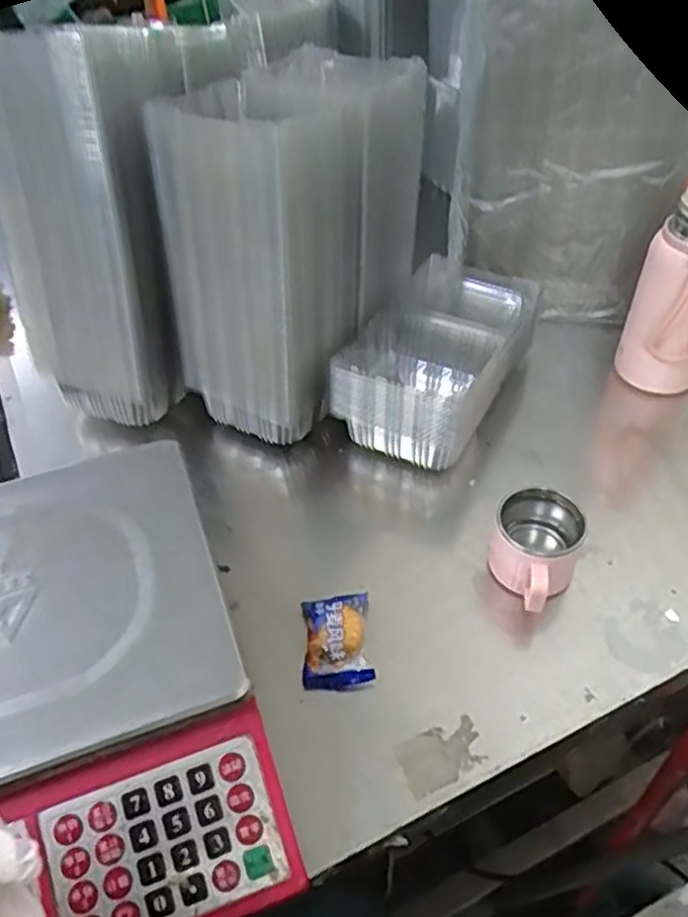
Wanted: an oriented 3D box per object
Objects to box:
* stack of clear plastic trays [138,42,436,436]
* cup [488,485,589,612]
[{"bbox_3d":[-0.039,-0.206,0.638,0.147,0.269,0.248,18,50,18],"label":"stack of clear plastic trays"},{"bbox_3d":[0.144,0.074,0.529,0.065,0.072,0.077,21,50,20],"label":"cup"}]

